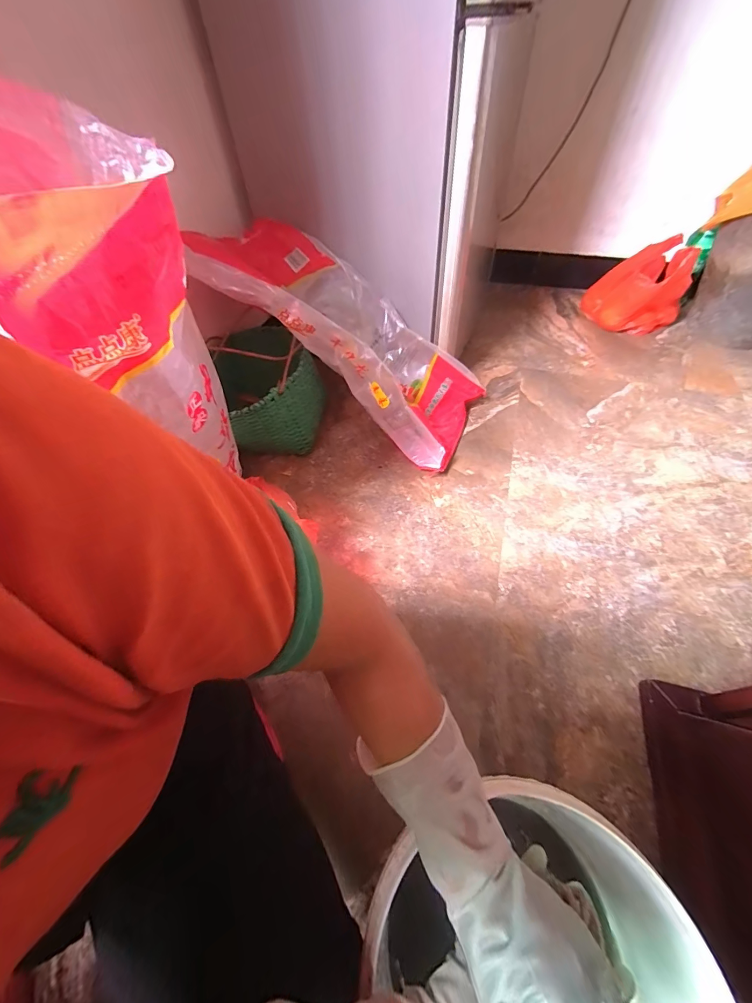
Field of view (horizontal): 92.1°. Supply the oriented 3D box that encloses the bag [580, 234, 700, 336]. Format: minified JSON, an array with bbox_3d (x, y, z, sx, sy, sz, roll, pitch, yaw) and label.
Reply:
[{"bbox_3d":[0.837,-0.683,1.163,0.277,0.246,0.118,31,61,22],"label":"bag"}]

